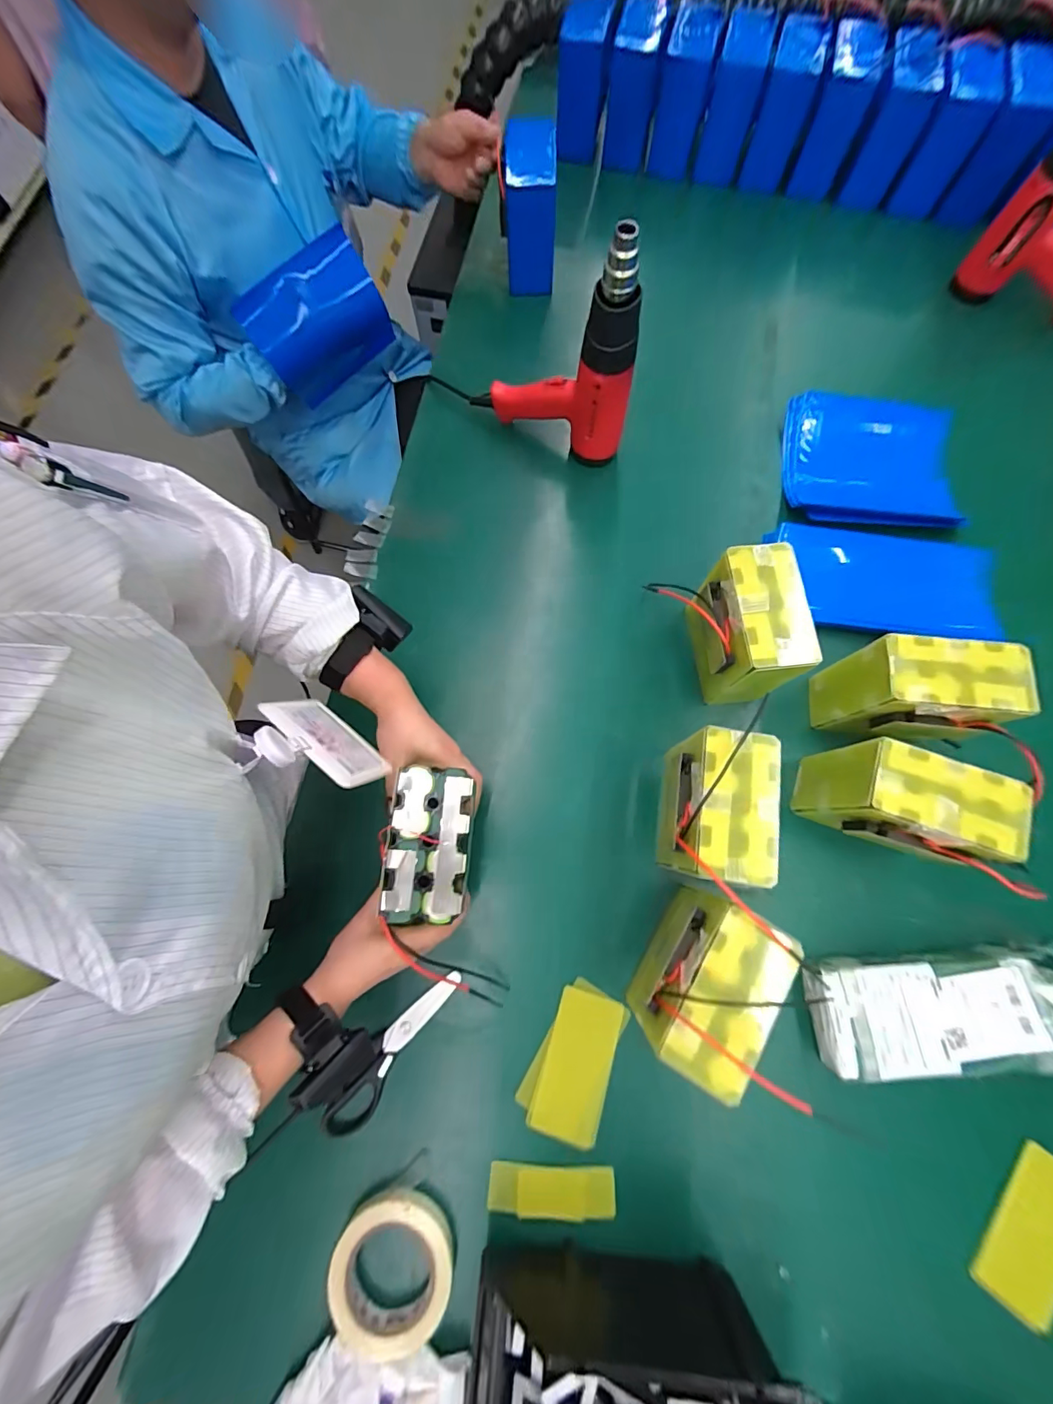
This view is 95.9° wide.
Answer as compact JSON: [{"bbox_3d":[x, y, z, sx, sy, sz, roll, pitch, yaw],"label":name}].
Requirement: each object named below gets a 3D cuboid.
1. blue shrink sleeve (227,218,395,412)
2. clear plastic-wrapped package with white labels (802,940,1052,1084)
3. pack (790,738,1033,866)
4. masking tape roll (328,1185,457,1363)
[{"bbox_3d":[-0.332,-0.607,0.772,0.209,0.188,0.030,-26,78,10],"label":"blue shrink sleeve"},{"bbox_3d":[0.445,0.322,0.498,0.287,0.052,0.107,-4,75,0],"label":"clear plastic-wrapped package with white labels"},{"bbox_3d":[0.388,0.108,0.509,0.147,0.140,0.088,19,77,6],"label":"pack"},{"bbox_3d":[-0.131,0.551,0.462,0.113,0.022,0.123,0,74,1],"label":"masking tape roll"}]

